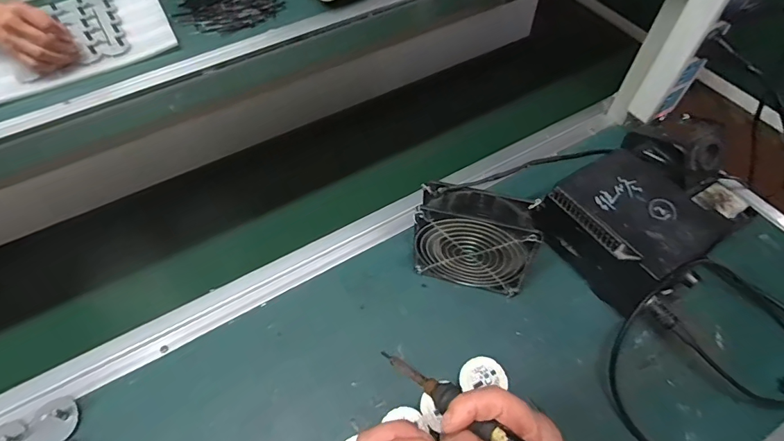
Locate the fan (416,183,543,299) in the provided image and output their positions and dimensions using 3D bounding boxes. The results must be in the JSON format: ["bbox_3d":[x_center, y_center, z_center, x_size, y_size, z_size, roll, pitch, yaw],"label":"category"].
[{"bbox_3d":[0.084,0.024,0.441,0.116,0.122,0.045,14,58,11],"label":"fan"}]

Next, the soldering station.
[{"bbox_3d":[0.250,0.008,0.457,0.122,0.091,0.138,-27,60,-15],"label":"soldering station"}]

